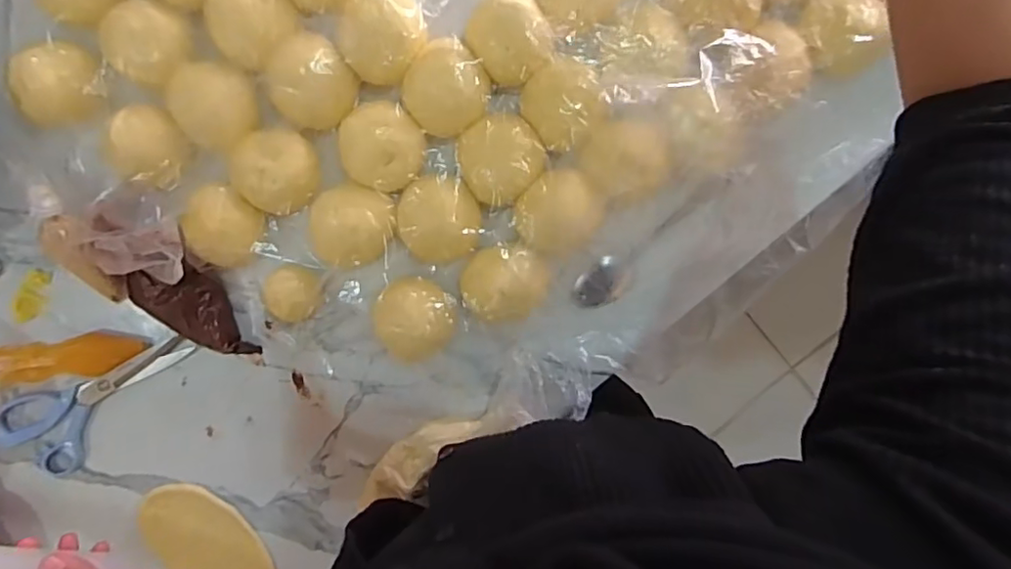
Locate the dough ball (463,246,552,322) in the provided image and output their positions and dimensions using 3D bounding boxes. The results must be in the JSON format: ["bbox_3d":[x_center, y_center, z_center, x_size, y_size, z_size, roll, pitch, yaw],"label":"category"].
[{"bbox_3d":[-0.002,0.001,0.499,0.073,0.040,0.067,0,96,-1],"label":"dough ball"}]

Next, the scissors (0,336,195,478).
[{"bbox_3d":[-0.369,0.112,0.543,0.185,0.016,0.081,-26,96,2],"label":"scissors"}]

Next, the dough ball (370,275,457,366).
[{"bbox_3d":[-0.078,0.030,0.517,0.068,0.047,0.074,0,96,-1],"label":"dough ball"}]

